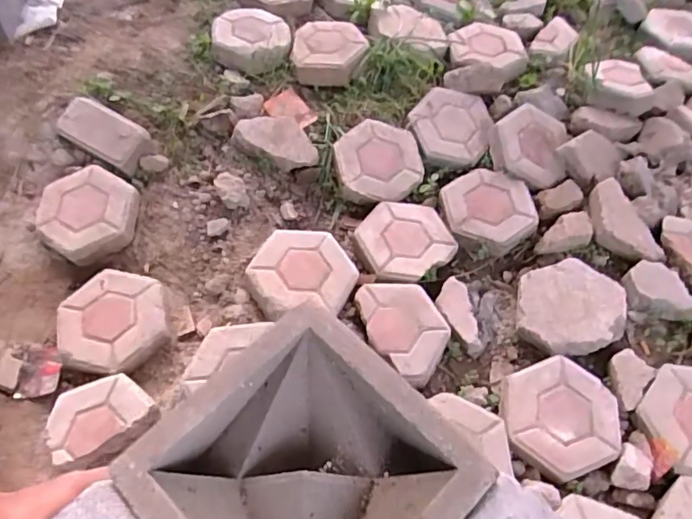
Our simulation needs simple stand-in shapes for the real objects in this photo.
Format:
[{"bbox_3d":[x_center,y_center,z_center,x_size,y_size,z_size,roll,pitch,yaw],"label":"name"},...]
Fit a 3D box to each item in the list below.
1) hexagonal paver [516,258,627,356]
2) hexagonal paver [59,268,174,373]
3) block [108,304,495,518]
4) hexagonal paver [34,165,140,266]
[{"bbox_3d":[0.454,0.092,1.148,0.216,0.046,0.199,-13,58,-11],"label":"hexagonal paver"},{"bbox_3d":[-0.444,0.120,1.088,0.213,0.042,0.201,19,57,10],"label":"hexagonal paver"},{"bbox_3d":[-0.030,0.162,0.420,0.198,0.064,0.193,40,63,21],"label":"block"},{"bbox_3d":[-0.556,-0.108,1.207,0.220,0.057,0.198,39,63,21],"label":"hexagonal paver"}]

